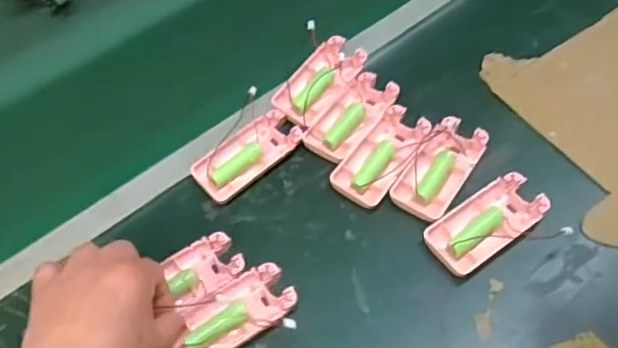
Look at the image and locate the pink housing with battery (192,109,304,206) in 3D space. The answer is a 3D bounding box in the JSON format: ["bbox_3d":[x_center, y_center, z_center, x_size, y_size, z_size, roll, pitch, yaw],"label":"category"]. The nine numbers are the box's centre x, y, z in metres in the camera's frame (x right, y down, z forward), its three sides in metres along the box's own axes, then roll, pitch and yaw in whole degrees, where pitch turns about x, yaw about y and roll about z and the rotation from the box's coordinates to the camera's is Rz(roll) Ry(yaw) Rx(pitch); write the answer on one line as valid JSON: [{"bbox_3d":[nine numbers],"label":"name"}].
[{"bbox_3d":[-0.052,-0.017,0.516,0.095,0.017,0.043,-37,61,-18],"label":"pink housing with battery"}]

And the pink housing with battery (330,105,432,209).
[{"bbox_3d":[0.061,-0.016,0.504,0.047,0.011,0.096,31,65,23],"label":"pink housing with battery"}]

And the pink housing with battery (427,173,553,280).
[{"bbox_3d":[0.137,0.037,0.464,0.095,0.013,0.048,-32,60,-15],"label":"pink housing with battery"}]

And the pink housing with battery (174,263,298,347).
[{"bbox_3d":[-0.056,0.104,0.439,0.094,0.017,0.045,-29,59,-13],"label":"pink housing with battery"}]

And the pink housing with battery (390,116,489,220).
[{"bbox_3d":[0.108,-0.006,0.496,0.045,0.013,0.094,28,64,22],"label":"pink housing with battery"}]

